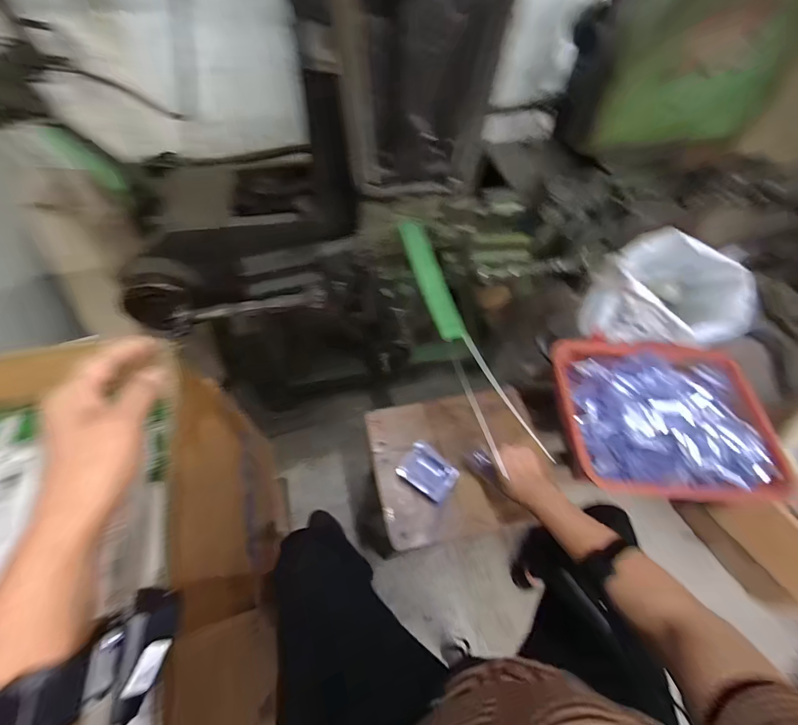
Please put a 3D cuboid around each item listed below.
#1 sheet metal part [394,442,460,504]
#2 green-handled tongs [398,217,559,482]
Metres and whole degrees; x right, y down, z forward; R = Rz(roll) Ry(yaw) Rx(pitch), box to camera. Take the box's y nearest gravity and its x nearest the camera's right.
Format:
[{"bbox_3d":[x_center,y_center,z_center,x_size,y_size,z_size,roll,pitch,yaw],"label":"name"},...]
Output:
[{"bbox_3d":[0.052,0.189,0.616,0.091,0.019,0.071,33,62,14],"label":"sheet metal part"},{"bbox_3d":[0.082,-0.057,0.545,0.065,0.043,0.399,-17,68,-14],"label":"green-handled tongs"}]

